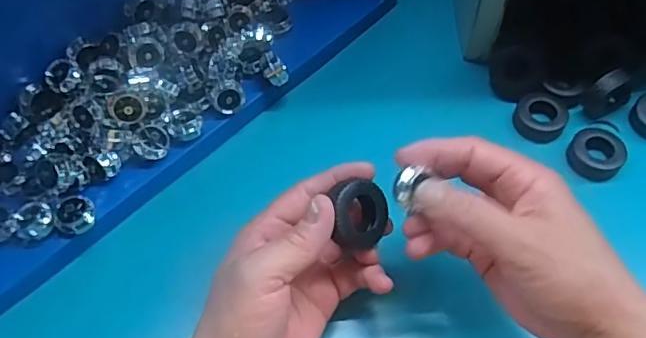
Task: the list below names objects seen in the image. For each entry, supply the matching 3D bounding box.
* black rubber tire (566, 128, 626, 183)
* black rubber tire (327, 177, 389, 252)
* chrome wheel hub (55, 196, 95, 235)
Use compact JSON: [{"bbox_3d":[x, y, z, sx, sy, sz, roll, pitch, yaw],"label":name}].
[{"bbox_3d":[0.193,-0.011,0.405,0.042,0.014,0.036,-36,66,-19],"label":"black rubber tire"},{"bbox_3d":[0.021,0.027,0.316,0.037,0.038,0.009,-35,26,-30],"label":"black rubber tire"},{"bbox_3d":[-0.161,0.030,0.373,0.025,0.014,0.019,-39,67,-20],"label":"chrome wheel hub"}]

